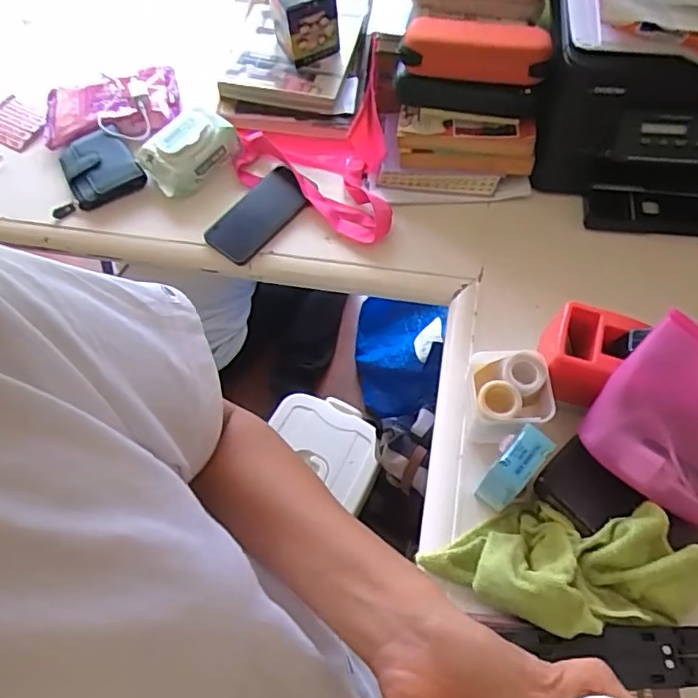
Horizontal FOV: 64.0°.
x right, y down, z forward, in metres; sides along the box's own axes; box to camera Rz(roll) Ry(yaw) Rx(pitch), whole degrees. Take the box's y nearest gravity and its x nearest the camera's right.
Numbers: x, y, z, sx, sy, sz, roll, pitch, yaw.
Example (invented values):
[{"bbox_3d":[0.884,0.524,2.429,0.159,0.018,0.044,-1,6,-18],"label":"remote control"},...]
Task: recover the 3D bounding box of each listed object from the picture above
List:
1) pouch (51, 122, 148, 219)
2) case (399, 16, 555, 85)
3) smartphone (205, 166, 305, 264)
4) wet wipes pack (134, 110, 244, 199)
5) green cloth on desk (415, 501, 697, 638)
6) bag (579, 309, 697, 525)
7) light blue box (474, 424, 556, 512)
[{"bbox_3d":[-0.372,-0.259,0.806,0.132,0.030,0.121,-24,65,-9],"label":"pouch"},{"bbox_3d":[0.148,-0.356,0.654,0.165,0.052,0.072,7,64,6],"label":"case"},{"bbox_3d":[-0.121,-0.187,0.768,0.077,0.013,0.154,35,70,18],"label":"smartphone"},{"bbox_3d":[-0.228,-0.283,0.792,0.131,0.050,0.089,-41,69,-16],"label":"wet wipes pack"},{"bbox_3d":[0.191,0.196,0.510,0.243,0.071,0.109,-3,62,18],"label":"green cloth on desk"},{"bbox_3d":[0.325,0.079,0.510,0.188,0.036,0.148,34,102,2],"label":"bag"},{"bbox_3d":[0.158,0.119,0.543,0.032,0.097,0.062,38,71,19],"label":"light blue box"}]

